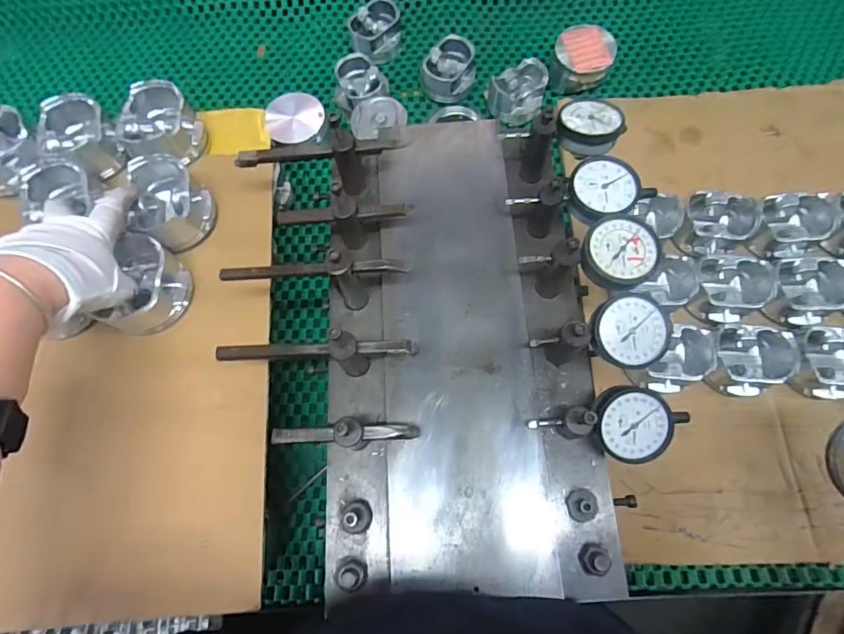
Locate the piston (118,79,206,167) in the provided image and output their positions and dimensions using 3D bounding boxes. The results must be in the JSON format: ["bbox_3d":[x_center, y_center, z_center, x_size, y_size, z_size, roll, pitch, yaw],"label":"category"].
[{"bbox_3d":[-0.272,-0.201,0.469,0.072,0.045,0.083,-2,72,1],"label":"piston"}]

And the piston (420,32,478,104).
[{"bbox_3d":[0.037,-0.343,0.628,0.076,0.050,0.080,5,71,3],"label":"piston"}]

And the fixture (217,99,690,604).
[{"bbox_3d":[0.011,-0.007,0.357,0.327,0.087,0.423,0,70,1],"label":"fixture"}]

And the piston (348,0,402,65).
[{"bbox_3d":[-0.066,-0.422,0.664,0.077,0.046,0.077,0,70,1],"label":"piston"}]

